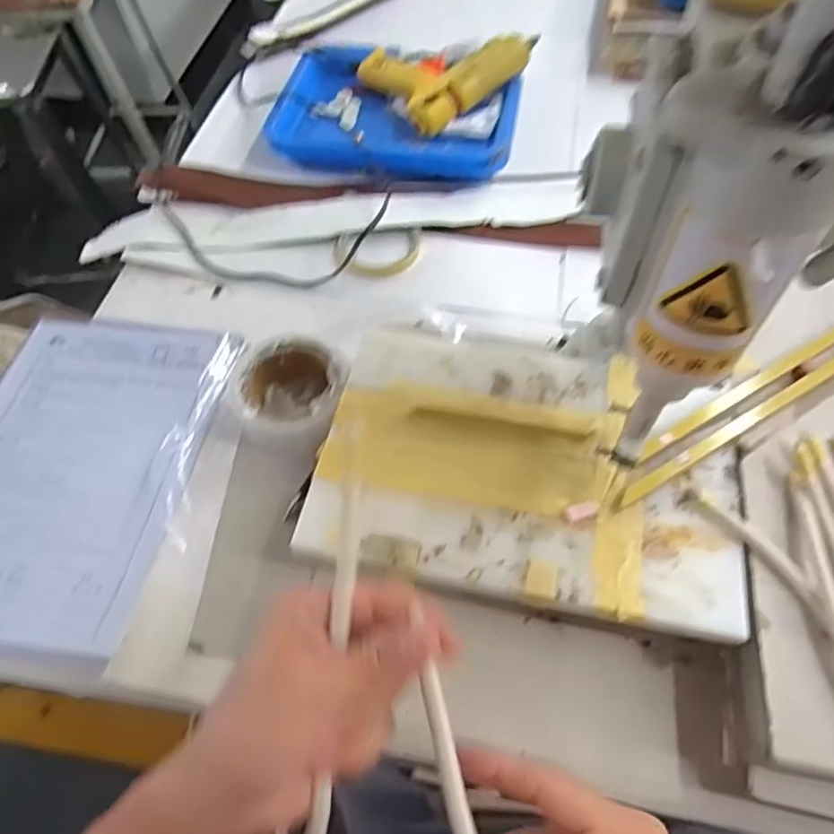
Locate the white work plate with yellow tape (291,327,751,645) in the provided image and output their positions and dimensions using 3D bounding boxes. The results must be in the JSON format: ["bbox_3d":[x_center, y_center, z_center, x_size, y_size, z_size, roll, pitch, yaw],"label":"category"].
[{"bbox_3d":[0.081,0.028,0.447,0.296,0.016,0.209,10,59,8],"label":"white work plate with yellow tape"}]

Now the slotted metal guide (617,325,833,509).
[{"bbox_3d":[0.271,-0.021,0.467,0.309,0.012,0.032,-28,62,-14],"label":"slotted metal guide"}]

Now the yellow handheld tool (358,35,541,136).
[{"bbox_3d":[0.032,-0.434,0.748,0.175,0.053,0.160,-38,64,-19],"label":"yellow handheld tool"}]

